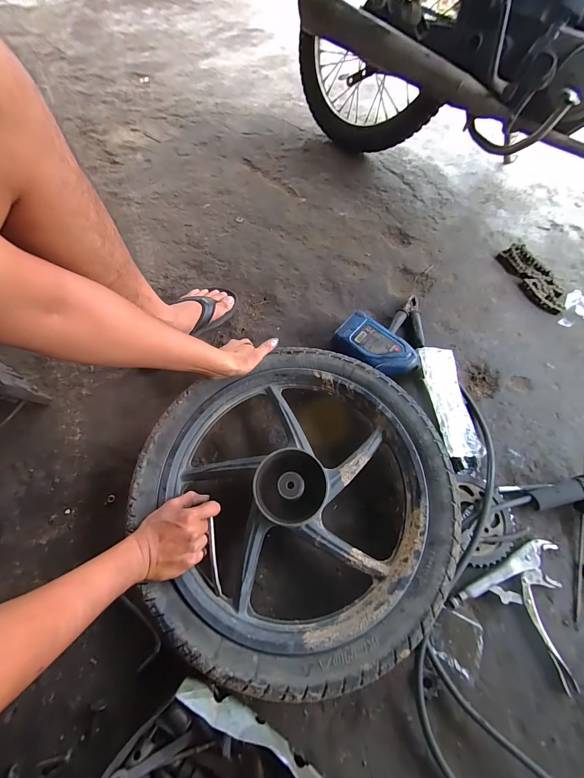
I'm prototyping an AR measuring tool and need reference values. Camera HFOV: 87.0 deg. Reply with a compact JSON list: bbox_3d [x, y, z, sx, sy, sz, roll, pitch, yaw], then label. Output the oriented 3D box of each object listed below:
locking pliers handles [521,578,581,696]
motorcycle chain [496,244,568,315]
[{"bbox_3d":[0.407,0.395,0.495,0.023,0.016,0.153,-15,67,-8],"label":"locking pliers handles"},{"bbox_3d":[0.661,-0.303,0.836,0.091,0.029,0.223,-18,68,-9],"label":"motorcycle chain"}]

